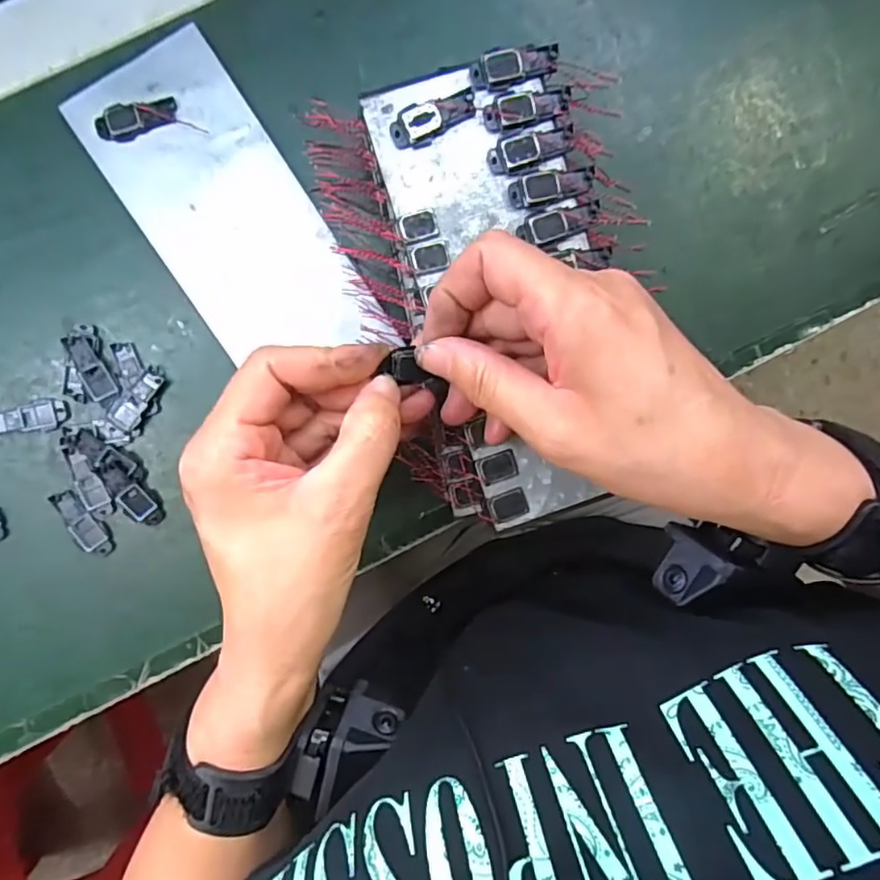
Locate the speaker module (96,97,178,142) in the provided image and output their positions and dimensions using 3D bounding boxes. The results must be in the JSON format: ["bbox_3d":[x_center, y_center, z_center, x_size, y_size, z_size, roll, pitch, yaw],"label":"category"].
[{"bbox_3d":[-0.151,-0.160,0.301,0.039,0.005,0.015,-14,96,-4],"label":"speaker module"}]

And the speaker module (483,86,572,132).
[{"bbox_3d":[0.039,-0.147,0.267,0.040,0.005,0.015,-12,94,-4],"label":"speaker module"}]

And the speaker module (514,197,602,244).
[{"bbox_3d":[0.054,-0.098,0.271,0.038,0.004,0.014,-20,95,-3],"label":"speaker module"}]

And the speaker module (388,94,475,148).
[{"bbox_3d":[-0.003,-0.141,0.265,0.039,0.005,0.015,-19,95,-3],"label":"speaker module"}]

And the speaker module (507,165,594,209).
[{"bbox_3d":[0.051,-0.114,0.271,0.040,0.006,0.014,-16,94,-4],"label":"speaker module"}]

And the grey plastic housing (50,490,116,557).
[{"bbox_3d":[-0.188,0.044,0.315,0.014,0.004,0.039,-34,97,-2],"label":"grey plastic housing"}]

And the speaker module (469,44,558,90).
[{"bbox_3d":[0.033,-0.165,0.265,0.039,0.004,0.016,-10,94,-4],"label":"speaker module"}]

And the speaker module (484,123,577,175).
[{"bbox_3d":[0.041,-0.130,0.268,0.040,0.005,0.014,-18,95,-3],"label":"speaker module"}]

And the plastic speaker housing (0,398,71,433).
[{"bbox_3d":[-0.213,-0.012,0.310,0.041,0.004,0.016,-6,95,-5],"label":"plastic speaker housing"}]

